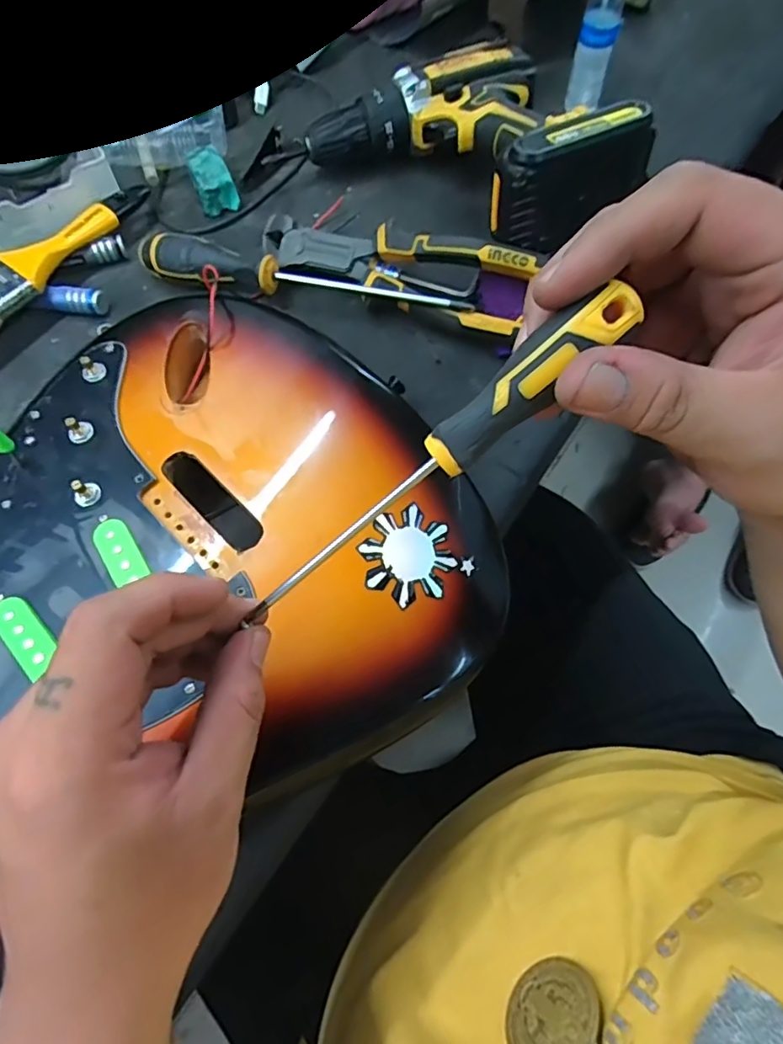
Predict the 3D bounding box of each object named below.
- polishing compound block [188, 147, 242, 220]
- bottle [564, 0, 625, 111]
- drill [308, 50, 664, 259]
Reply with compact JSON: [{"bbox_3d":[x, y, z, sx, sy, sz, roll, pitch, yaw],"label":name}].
[{"bbox_3d":[-0.149,-0.285,0.469,0.030,0.027,0.048,-21,69,-7],"label":"polishing compound block"},{"bbox_3d":[0.168,-0.401,0.450,0.029,0.133,0.025,16,69,8],"label":"bottle"},{"bbox_3d":[0.057,-0.284,0.427,0.184,0.084,0.194,-26,70,-9],"label":"drill"}]

